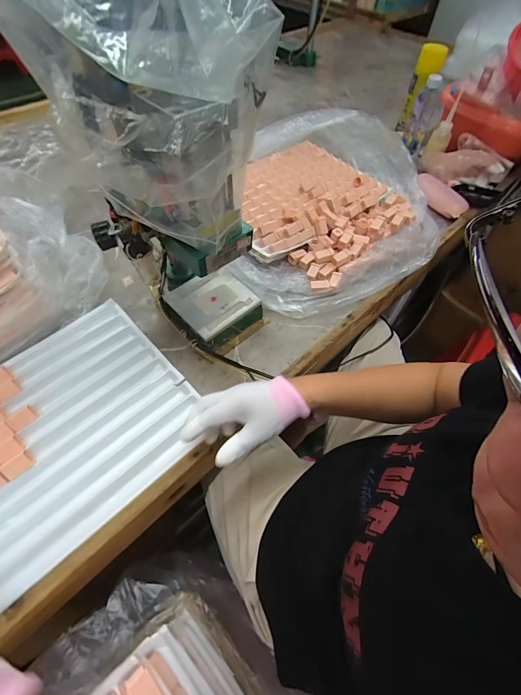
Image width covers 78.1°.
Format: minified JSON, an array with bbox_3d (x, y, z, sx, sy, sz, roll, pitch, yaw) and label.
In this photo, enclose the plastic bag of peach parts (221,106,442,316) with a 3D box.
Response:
[{"bbox_3d":[0.176,-0.323,0.689,0.437,0.131,0.554,3,57,1],"label":"plastic bag of peach parts"}]

